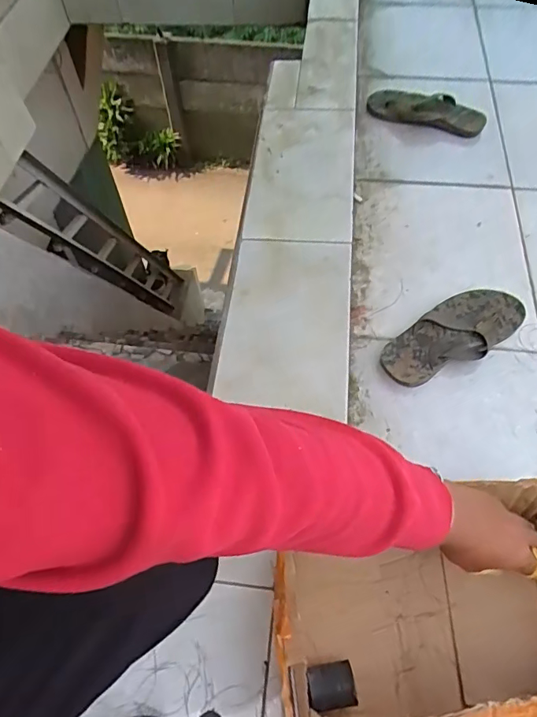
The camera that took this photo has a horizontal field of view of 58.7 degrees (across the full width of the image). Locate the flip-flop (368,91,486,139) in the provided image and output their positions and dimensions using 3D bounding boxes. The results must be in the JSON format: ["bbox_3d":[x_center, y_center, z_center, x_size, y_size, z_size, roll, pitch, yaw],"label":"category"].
[{"bbox_3d":[0.356,-0.556,1.084,0.266,0.041,0.106,7,57,9],"label":"flip-flop"}]

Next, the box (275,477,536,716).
[{"bbox_3d":[0.194,0.277,0.529,0.355,0.133,0.239,-10,56,-3],"label":"box"}]

